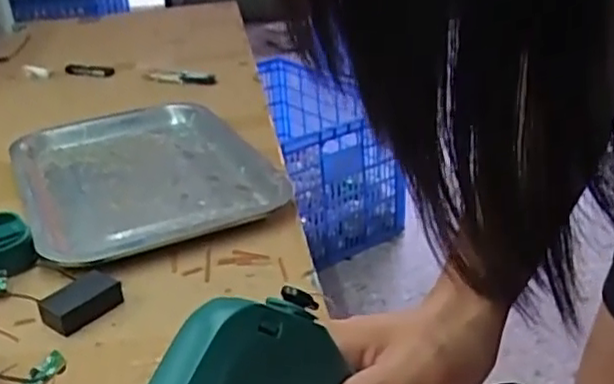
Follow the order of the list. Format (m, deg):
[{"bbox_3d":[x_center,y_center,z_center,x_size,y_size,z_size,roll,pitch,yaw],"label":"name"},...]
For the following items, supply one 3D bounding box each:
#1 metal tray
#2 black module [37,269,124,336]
[{"bbox_3d":[-0.164,-0.022,0.666,0.211,0.021,0.314,-16,29,-22],"label":"metal tray"},{"bbox_3d":[-0.149,0.073,0.460,0.034,0.016,0.050,17,34,36],"label":"black module"}]

